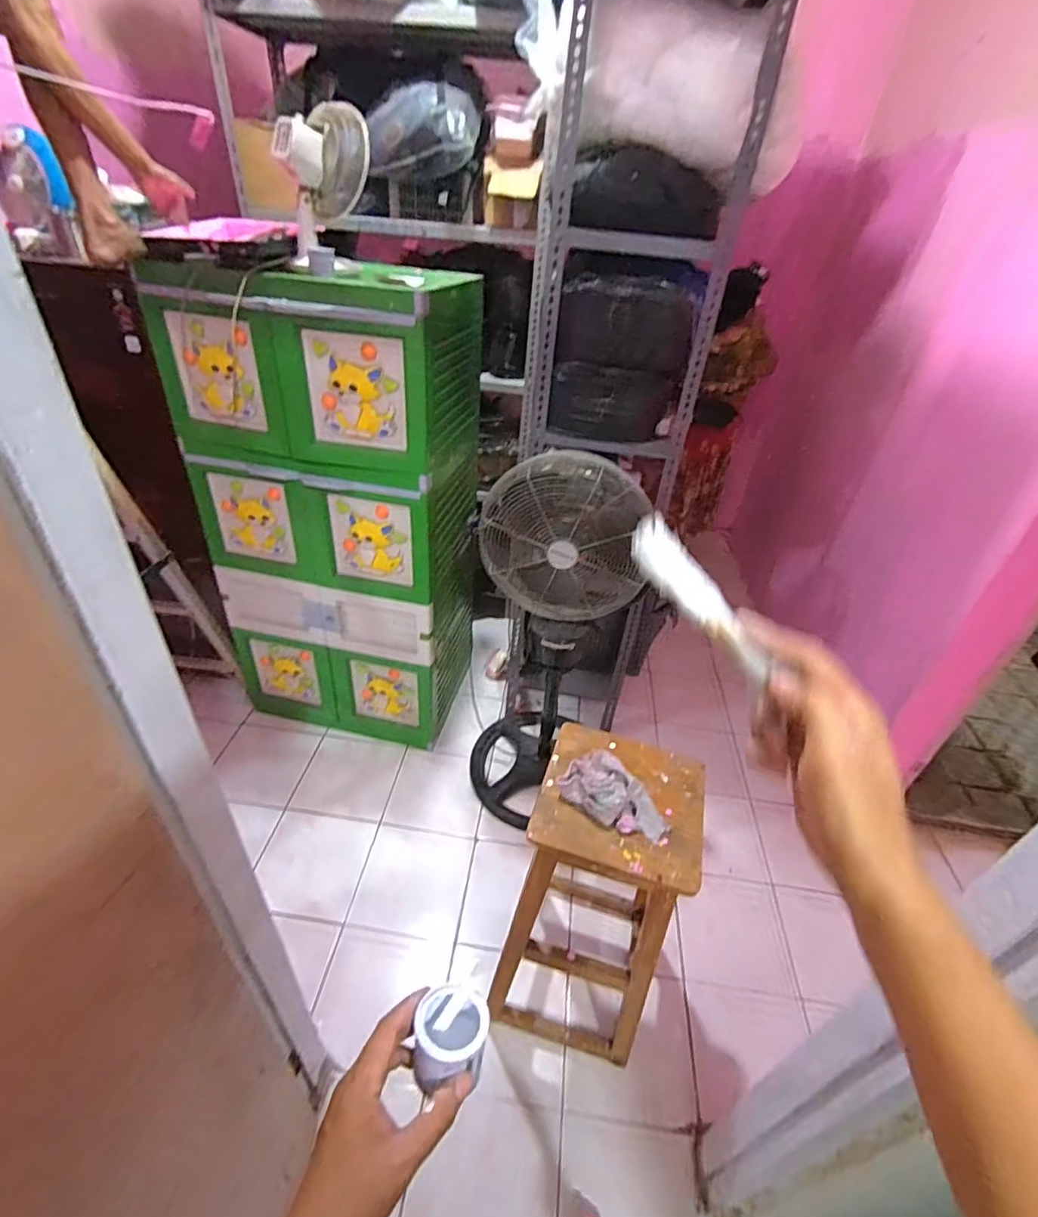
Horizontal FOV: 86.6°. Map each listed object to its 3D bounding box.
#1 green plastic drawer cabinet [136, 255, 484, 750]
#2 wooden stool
[{"bbox_3d":[-0.538,-0.258,1.755,0.707,1.414,0.472,14,37,12],"label":"green plastic drawer cabinet"},{"bbox_3d":[0.162,0.652,1.257,0.326,0.826,0.348,12,36,9],"label":"wooden stool"}]

